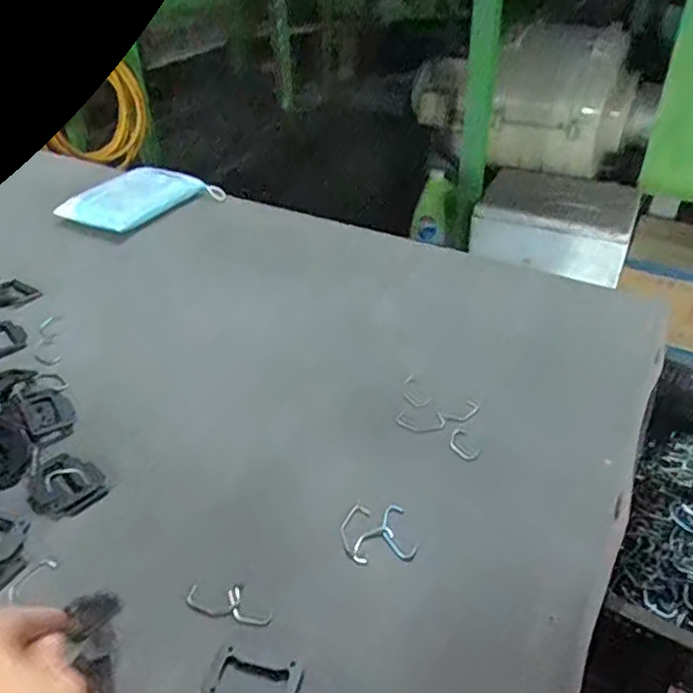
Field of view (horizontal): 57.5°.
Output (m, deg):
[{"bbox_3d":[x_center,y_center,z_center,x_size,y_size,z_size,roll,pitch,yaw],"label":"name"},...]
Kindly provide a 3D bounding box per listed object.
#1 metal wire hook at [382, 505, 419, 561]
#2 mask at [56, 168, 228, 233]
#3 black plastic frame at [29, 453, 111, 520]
[{"bbox_3d":[0.035,0.129,0.436,0.019,0.006,0.043,-5,38,-12],"label":"metal wire hook"},{"bbox_3d":[-0.276,-0.204,0.848,0.116,0.025,0.181,24,43,29],"label":"mask"},{"bbox_3d":[-0.210,0.097,0.464,0.055,0.016,0.049,28,45,32],"label":"black plastic frame"}]

